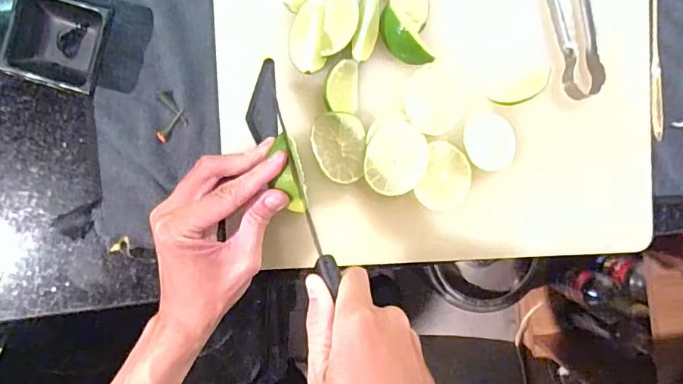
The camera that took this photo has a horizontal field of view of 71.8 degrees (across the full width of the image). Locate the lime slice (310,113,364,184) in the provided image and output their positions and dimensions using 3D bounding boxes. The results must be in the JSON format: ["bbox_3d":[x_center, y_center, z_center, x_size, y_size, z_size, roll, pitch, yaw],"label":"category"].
[{"bbox_3d":[-0.002,-0.034,0.366,0.040,0.009,0.052,0,93,-1],"label":"lime slice"}]

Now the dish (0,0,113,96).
[{"bbox_3d":[-0.216,-0.115,0.359,0.067,0.027,0.069,17,92,-1],"label":"dish"}]

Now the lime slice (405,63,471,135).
[{"bbox_3d":[0.075,-0.073,0.370,0.048,0.008,0.055,6,93,-1],"label":"lime slice"}]

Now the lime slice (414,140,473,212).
[{"bbox_3d":[0.082,-0.011,0.372,0.040,0.010,0.052,18,92,-2],"label":"lime slice"}]

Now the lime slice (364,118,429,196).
[{"bbox_3d":[0.043,-0.027,0.368,0.047,0.010,0.057,12,92,-1],"label":"lime slice"}]

